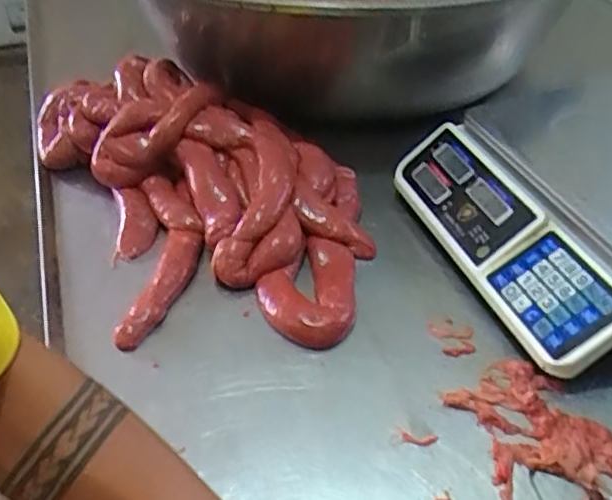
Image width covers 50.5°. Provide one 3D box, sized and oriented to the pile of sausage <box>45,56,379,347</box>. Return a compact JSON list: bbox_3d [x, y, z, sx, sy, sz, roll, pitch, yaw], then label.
[{"bbox_3d":[-0.120,-0.091,0.751,0.304,0.109,0.521,-22,45,-20],"label":"pile of sausage"}]

